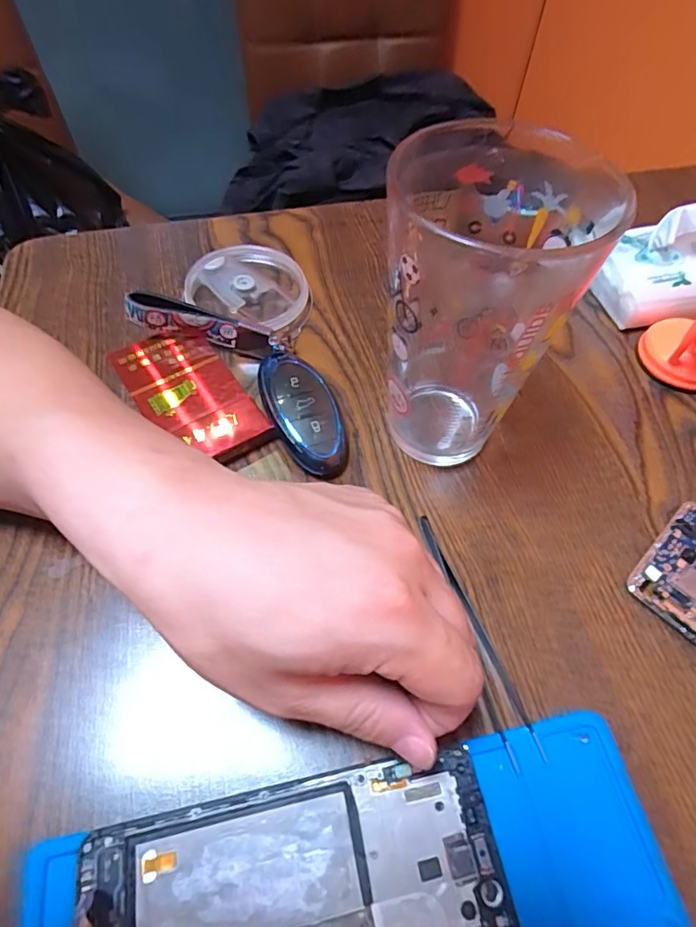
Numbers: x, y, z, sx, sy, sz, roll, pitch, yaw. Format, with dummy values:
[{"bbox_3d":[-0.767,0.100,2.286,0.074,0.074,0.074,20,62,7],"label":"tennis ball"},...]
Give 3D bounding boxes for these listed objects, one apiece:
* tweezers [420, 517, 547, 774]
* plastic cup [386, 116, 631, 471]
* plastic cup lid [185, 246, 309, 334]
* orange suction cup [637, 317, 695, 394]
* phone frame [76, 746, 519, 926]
[{"bbox_3d":[0.057,0.076,0.237,0.016,0.007,0.113,-15,59,-11],"label":"tweezers"},{"bbox_3d":[0.056,-0.065,0.247,0.082,0.141,0.089,1,57,-1],"label":"plastic cup"},{"bbox_3d":[-0.067,-0.117,0.346,0.077,0.022,0.078,1,57,-1],"label":"plastic cup lid"},{"bbox_3d":[0.215,-0.083,0.307,0.054,0.069,0.051,1,57,-1],"label":"orange suction cup"},{"bbox_3d":[-0.019,0.155,0.180,0.147,0.004,0.071,-8,58,-7],"label":"phone frame"}]

